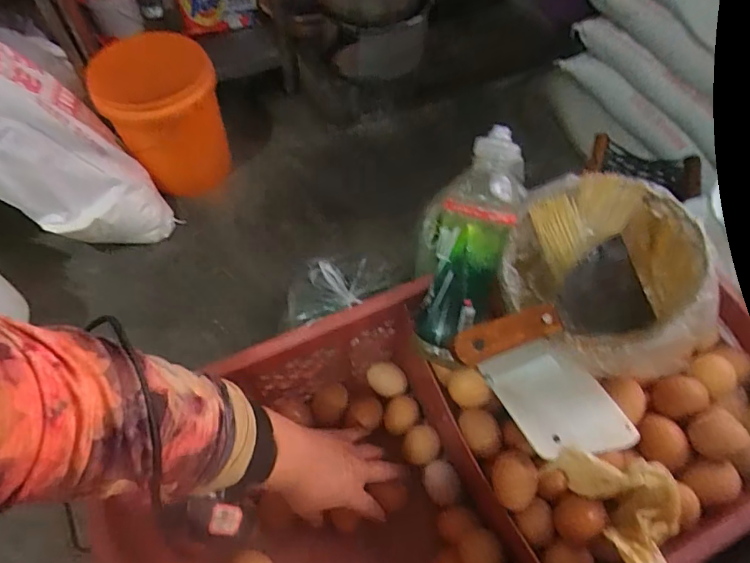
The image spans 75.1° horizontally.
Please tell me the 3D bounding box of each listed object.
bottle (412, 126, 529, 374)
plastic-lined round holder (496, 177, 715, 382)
[{"bbox_3d":[0.094,-0.032,0.486,0.082,0.069,0.233,17,101,9],"label":"bottle"},{"bbox_3d":[0.205,-0.011,0.443,0.158,0.095,0.163,8,59,4],"label":"plastic-lined round holder"}]

